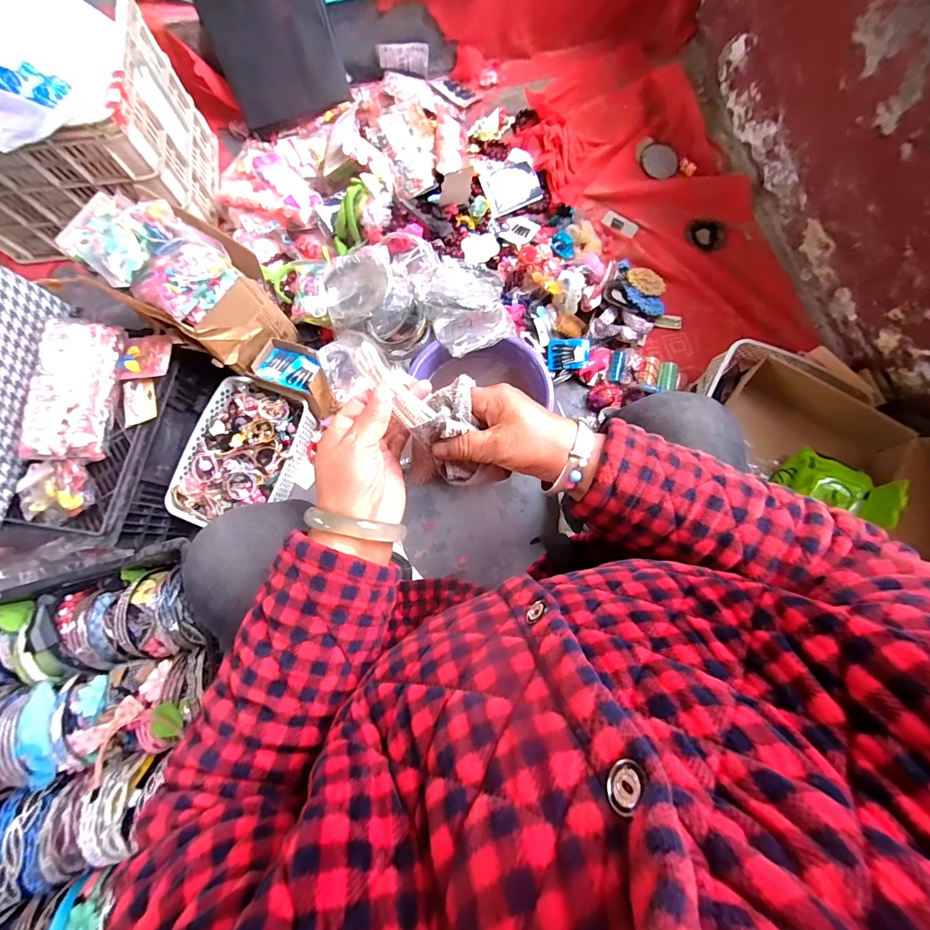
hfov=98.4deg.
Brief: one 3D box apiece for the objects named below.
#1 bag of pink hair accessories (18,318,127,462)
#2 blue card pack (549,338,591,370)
[{"bbox_3d":[-0.638,-0.123,0.659,0.095,0.075,0.235,1,78,1],"label":"bag of pink hair accessories"},{"bbox_3d":[0.230,-0.246,0.889,0.089,0.004,0.065,-3,98,5],"label":"blue card pack"}]

